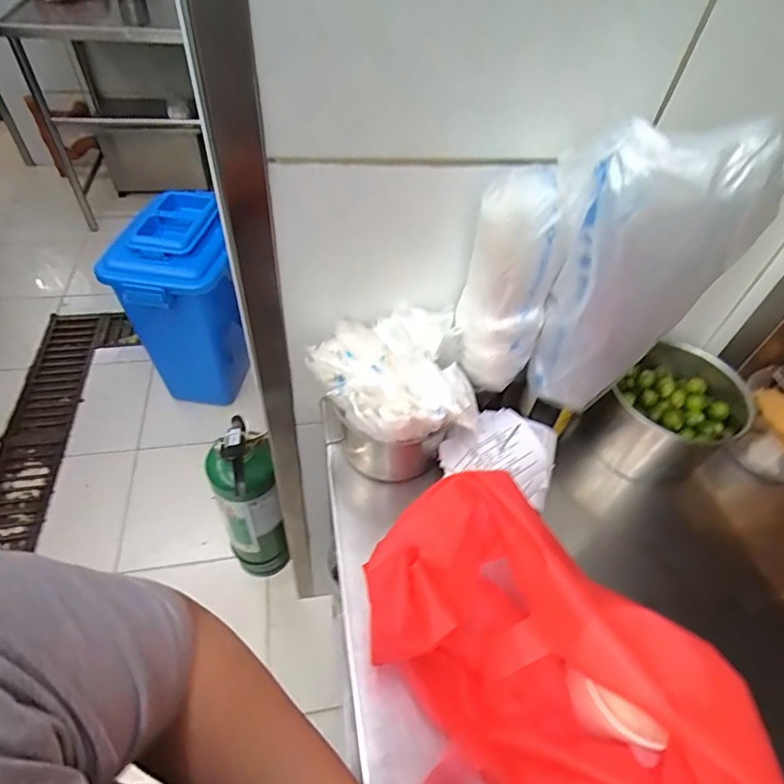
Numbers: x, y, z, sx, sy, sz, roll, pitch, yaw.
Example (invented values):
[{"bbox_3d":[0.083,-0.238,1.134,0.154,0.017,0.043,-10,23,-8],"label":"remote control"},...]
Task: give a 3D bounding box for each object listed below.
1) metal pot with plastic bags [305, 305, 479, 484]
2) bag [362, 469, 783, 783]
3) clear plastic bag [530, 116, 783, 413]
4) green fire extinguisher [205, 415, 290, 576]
[{"bbox_3d":[-0.002,0.014,0.596,0.169,0.171,0.152,-13,49,-16],"label":"metal pot with plastic bags"},{"bbox_3d":[0.134,0.245,0.408,0.352,0.162,0.227,23,49,17],"label":"bag"},{"bbox_3d":[0.222,-0.102,0.479,0.125,0.291,0.116,-16,50,-18],"label":"clear plastic bag"},{"bbox_3d":[-0.287,0.250,1.014,0.115,0.464,0.113,2,47,-2],"label":"green fire extinguisher"}]

